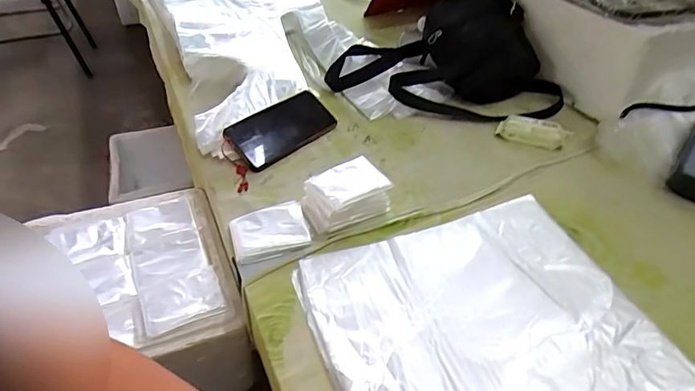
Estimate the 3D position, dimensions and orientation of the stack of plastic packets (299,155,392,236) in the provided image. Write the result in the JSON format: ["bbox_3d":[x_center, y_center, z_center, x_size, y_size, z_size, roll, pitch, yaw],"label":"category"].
[{"bbox_3d":[-0.002,-0.001,0.581,0.097,0.050,0.068,-16,43,-18],"label":"stack of plastic packets"}]

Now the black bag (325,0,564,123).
[{"bbox_3d":[0.157,-0.231,0.792,0.388,0.135,0.200,5,40,5],"label":"black bag"}]

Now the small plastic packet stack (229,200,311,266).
[{"bbox_3d":[-0.091,0.043,0.559,0.085,0.021,0.066,-11,42,-13],"label":"small plastic packet stack"}]

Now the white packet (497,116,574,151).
[{"bbox_3d":[0.273,-0.093,0.708,0.098,0.018,0.048,18,43,18],"label":"white packet"}]

